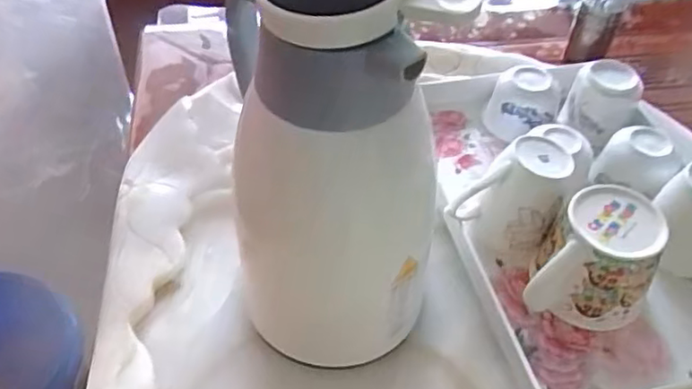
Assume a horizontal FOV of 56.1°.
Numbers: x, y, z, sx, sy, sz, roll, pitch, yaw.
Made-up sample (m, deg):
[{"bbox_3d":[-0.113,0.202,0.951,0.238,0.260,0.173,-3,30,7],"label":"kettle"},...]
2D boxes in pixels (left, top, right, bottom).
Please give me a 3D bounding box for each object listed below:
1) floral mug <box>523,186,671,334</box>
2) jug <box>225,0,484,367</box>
[{"bbox_3d":[0.189,0.049,0.493,0.081,0.081,0.089,1,48,-1],"label":"floral mug"},{"bbox_3d":[-0.013,-0.024,0.432,0.130,0.281,0.161,-8,48,-9],"label":"jug"}]

